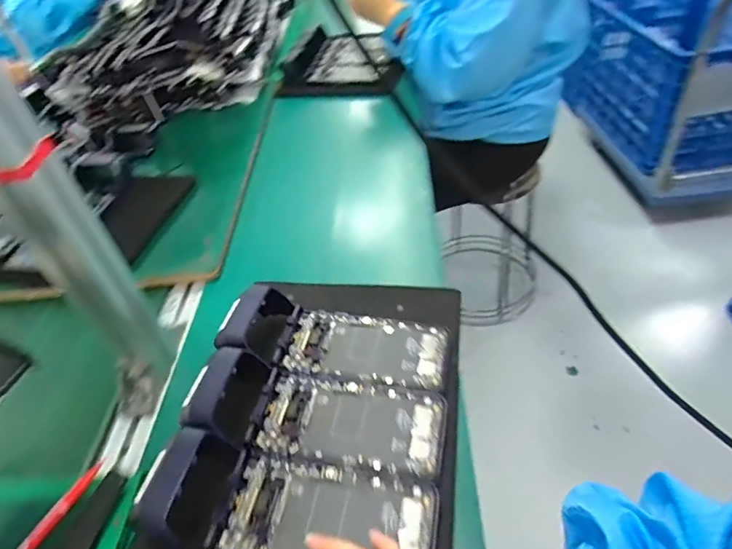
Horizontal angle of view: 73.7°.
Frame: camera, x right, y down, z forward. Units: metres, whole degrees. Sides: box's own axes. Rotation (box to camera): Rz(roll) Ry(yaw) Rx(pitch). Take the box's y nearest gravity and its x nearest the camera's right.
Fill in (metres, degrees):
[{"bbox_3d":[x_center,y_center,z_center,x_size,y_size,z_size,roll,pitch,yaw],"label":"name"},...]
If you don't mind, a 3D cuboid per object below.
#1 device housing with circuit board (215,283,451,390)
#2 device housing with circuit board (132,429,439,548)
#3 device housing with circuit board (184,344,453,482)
[{"bbox_3d":[-0.030,0.058,0.483,0.214,0.046,0.083,5,39,15],"label":"device housing with circuit board"},{"bbox_3d":[-0.056,0.174,0.375,0.212,0.032,0.079,6,38,1],"label":"device housing with circuit board"},{"bbox_3d":[-0.045,0.112,0.423,0.220,0.045,0.083,3,39,13],"label":"device housing with circuit board"}]

